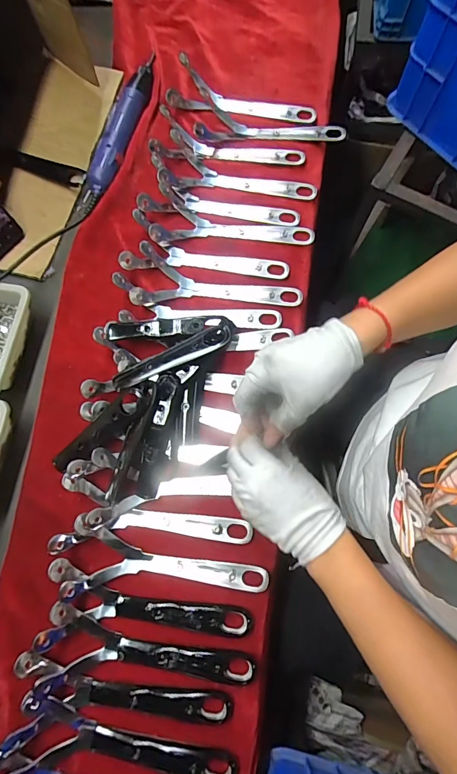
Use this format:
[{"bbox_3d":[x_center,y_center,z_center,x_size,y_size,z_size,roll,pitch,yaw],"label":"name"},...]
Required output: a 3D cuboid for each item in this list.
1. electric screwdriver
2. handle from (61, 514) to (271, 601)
[{"bbox_3d":[-0.164,-0.383,0.567,0.050,0.031,0.281,13,78,6],"label":"electric screwdriver"},{"bbox_3d":[-0.066,0.202,0.426,0.216,0.034,0.082,7,78,4],"label":"handle"}]

